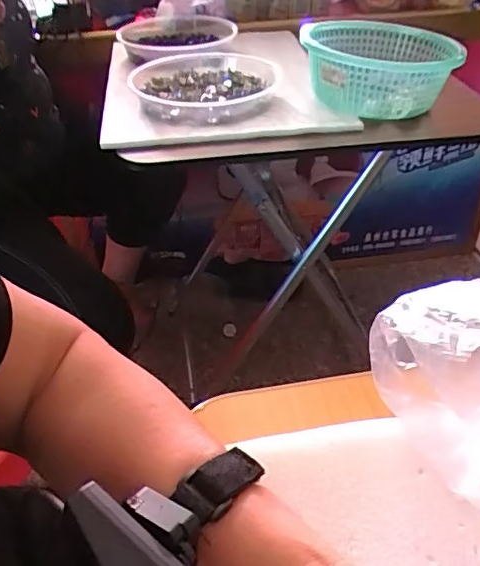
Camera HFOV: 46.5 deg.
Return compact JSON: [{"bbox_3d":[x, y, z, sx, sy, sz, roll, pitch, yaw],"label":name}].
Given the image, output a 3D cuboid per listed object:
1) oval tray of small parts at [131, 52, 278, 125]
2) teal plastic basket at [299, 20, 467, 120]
[{"bbox_3d":[-0.057,-0.321,0.897,0.232,0.033,0.240,4,39,6],"label":"oval tray of small parts"},{"bbox_3d":[0.208,-0.333,0.858,0.216,0.091,0.248,0,38,3],"label":"teal plastic basket"}]

